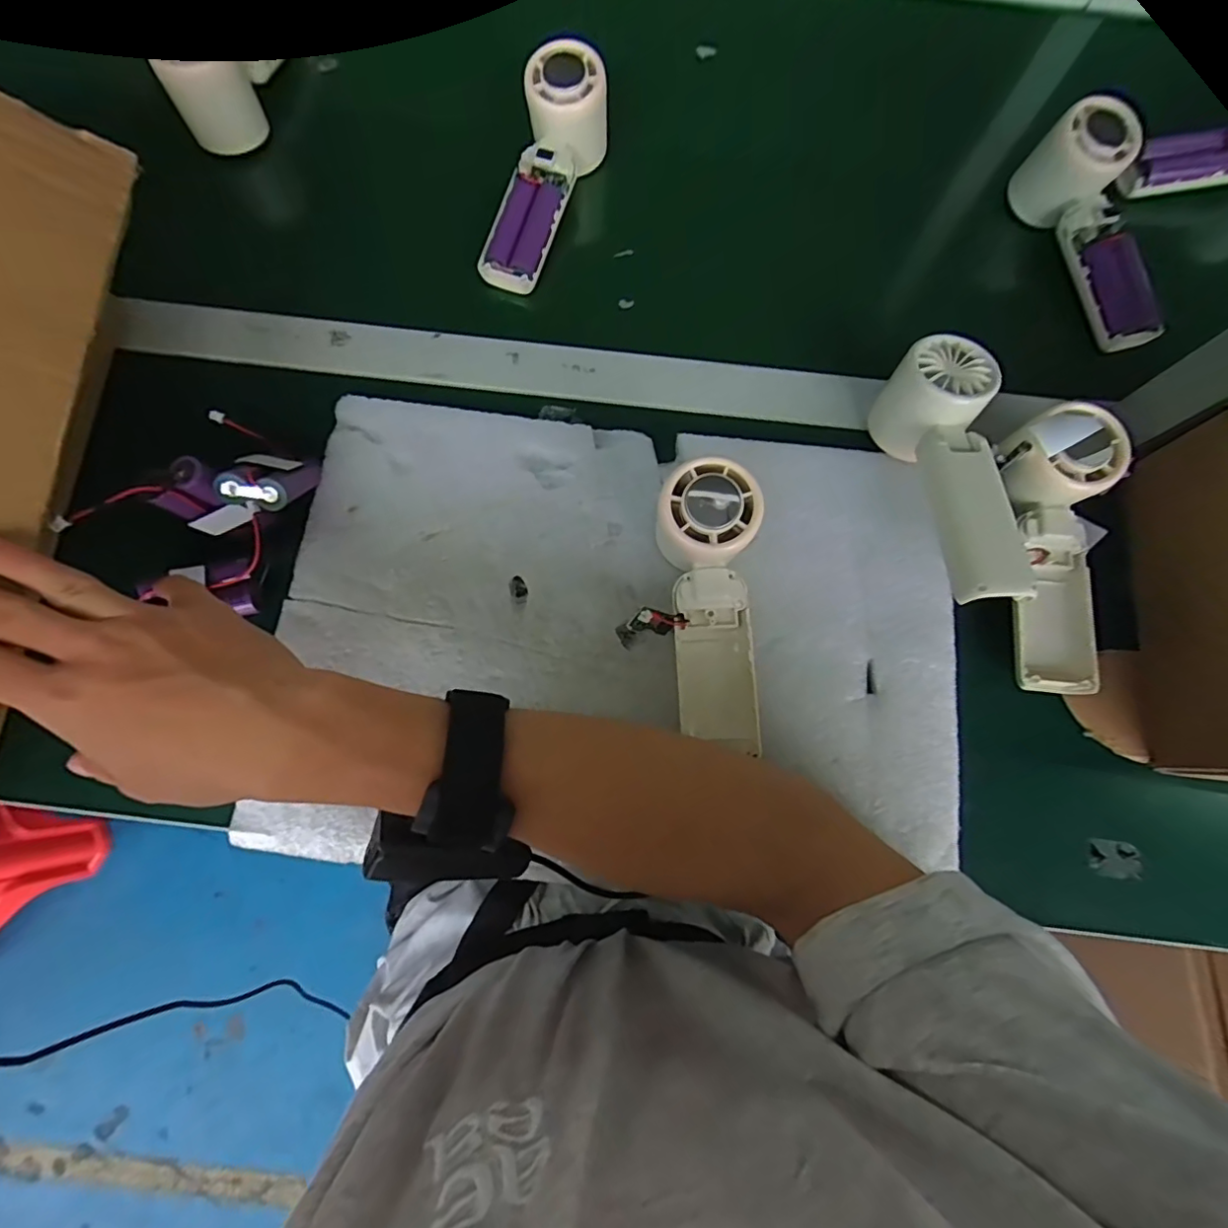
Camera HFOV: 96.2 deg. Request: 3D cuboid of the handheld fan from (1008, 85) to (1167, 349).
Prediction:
[{"bbox_3d":[0.344,-0.271,0.397,0.042,0.061,0.166,-20,90,-5],"label":"handheld fan"}]

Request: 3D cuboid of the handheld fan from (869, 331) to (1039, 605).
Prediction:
[{"bbox_3d":[0.194,-0.081,0.325,0.048,0.053,0.158,-2,77,0],"label":"handheld fan"}]

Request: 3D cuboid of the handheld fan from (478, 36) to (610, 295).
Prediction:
[{"bbox_3d":[-0.051,-0.316,0.402,0.052,0.042,0.168,20,91,5],"label":"handheld fan"}]

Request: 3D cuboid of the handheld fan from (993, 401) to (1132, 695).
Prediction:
[{"bbox_3d":[0.260,-0.037,0.325,0.056,0.034,0.162,-2,91,0],"label":"handheld fan"}]

